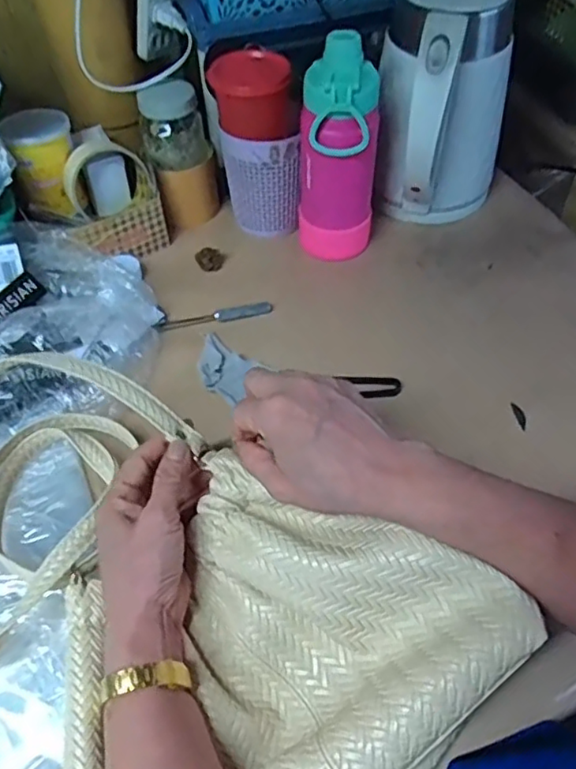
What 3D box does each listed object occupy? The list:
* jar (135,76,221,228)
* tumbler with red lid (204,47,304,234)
[{"bbox_3d":[-0.114,-0.244,0.652,0.070,0.140,0.070,-10,53,-7],"label":"jar"},{"bbox_3d":[-0.028,-0.241,0.625,0.081,0.173,0.076,0,52,0],"label":"tumbler with red lid"}]

